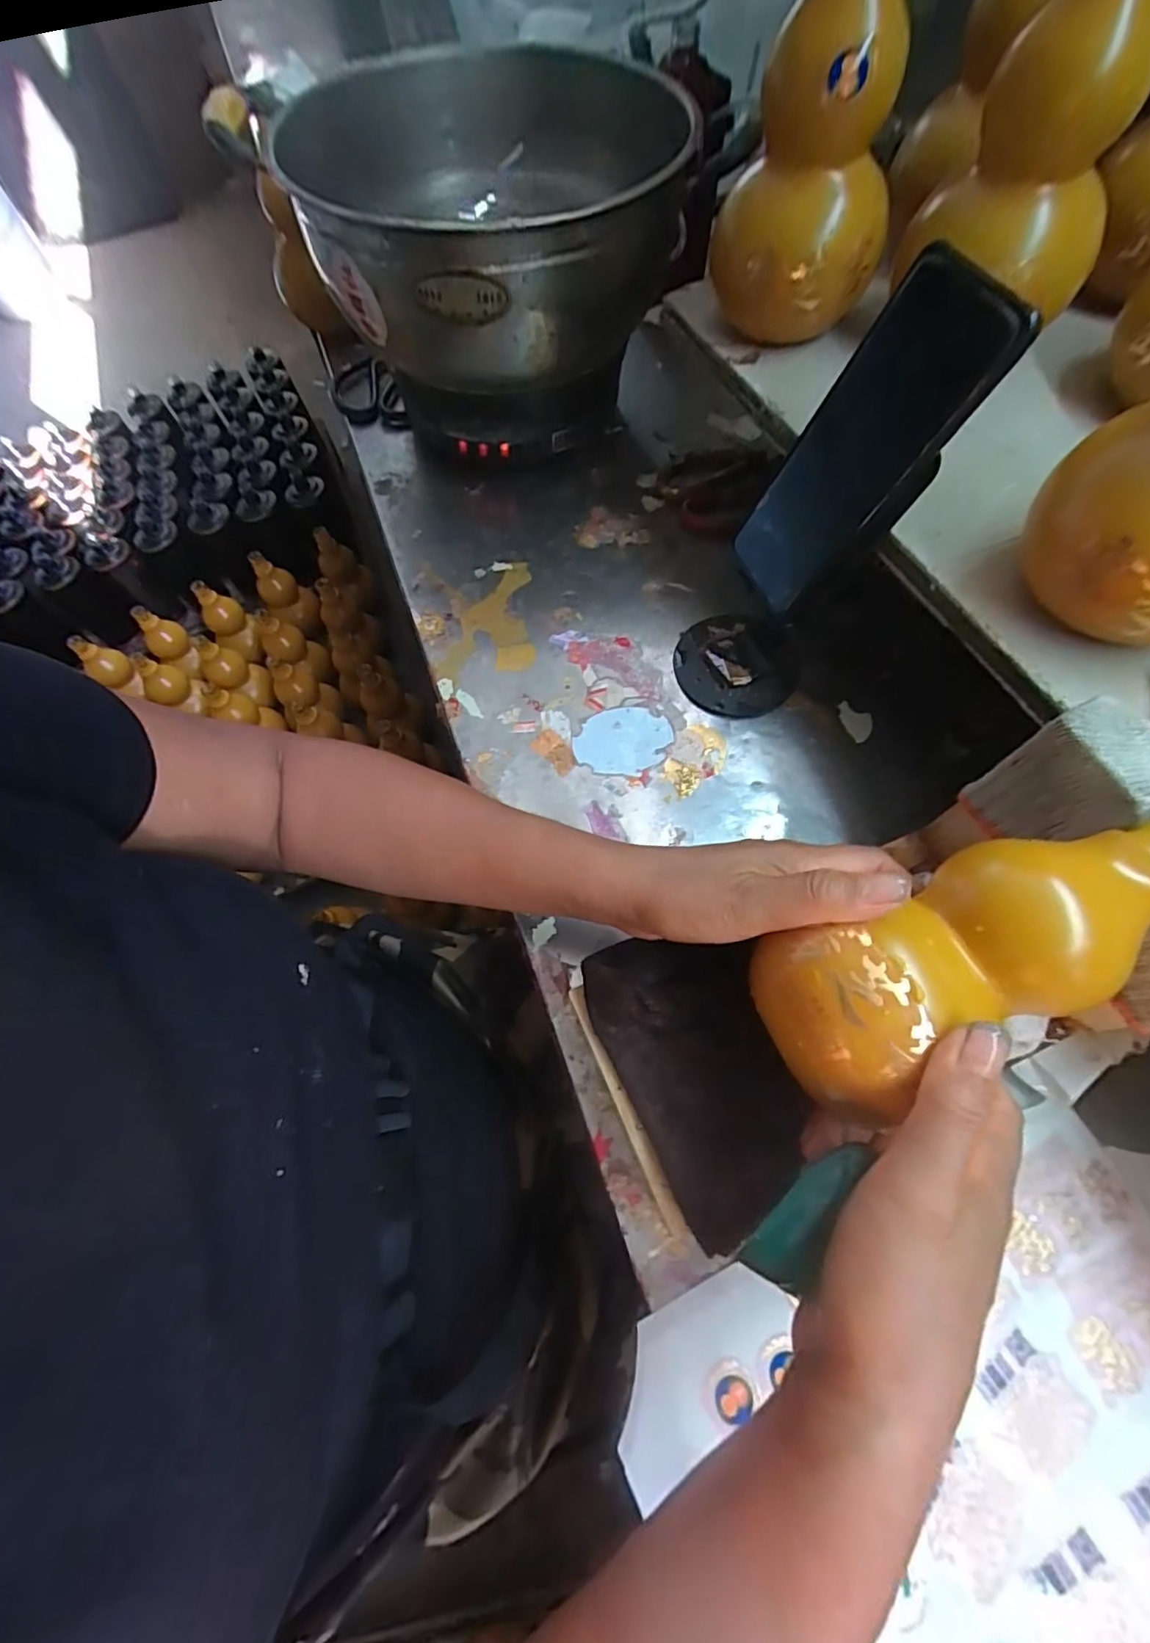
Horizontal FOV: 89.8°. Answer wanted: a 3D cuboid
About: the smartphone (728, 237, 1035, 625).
[{"bbox_3d":[0.149,-0.196,0.313,0.010,0.159,0.073,-8,66,-29],"label":"smartphone"}]

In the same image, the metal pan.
[{"bbox_3d":[-0.049,-0.468,0.459,0.266,0.123,0.271,4,67,9],"label":"metal pan"}]

